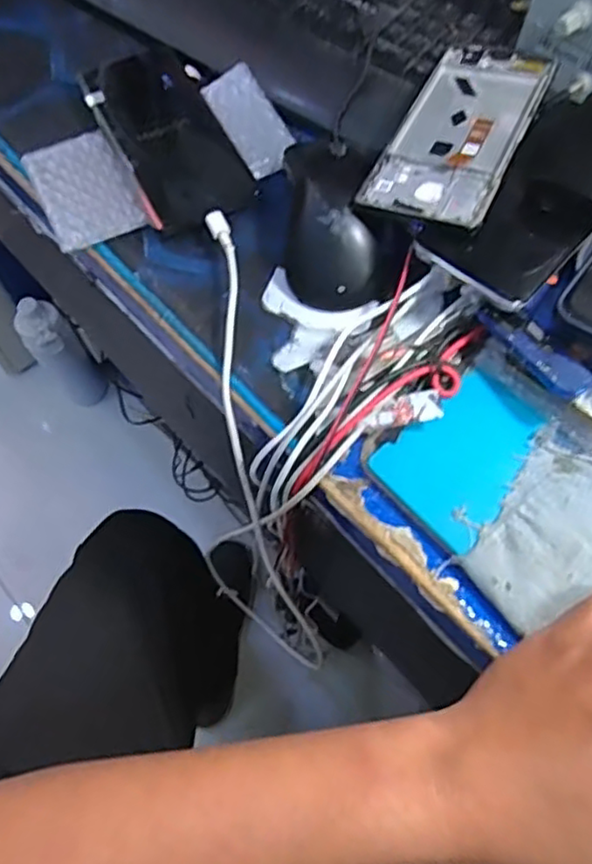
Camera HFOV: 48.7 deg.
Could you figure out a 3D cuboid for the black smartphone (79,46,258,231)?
[{"bbox_3d":[-0.090,-0.207,0.448,0.071,0.006,0.164,-25,67,-11],"label":"black smartphone"}]

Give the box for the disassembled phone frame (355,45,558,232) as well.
[{"bbox_3d":[0.101,-0.185,0.398,0.075,0.004,0.158,20,65,21],"label":"disassembled phone frame"}]

